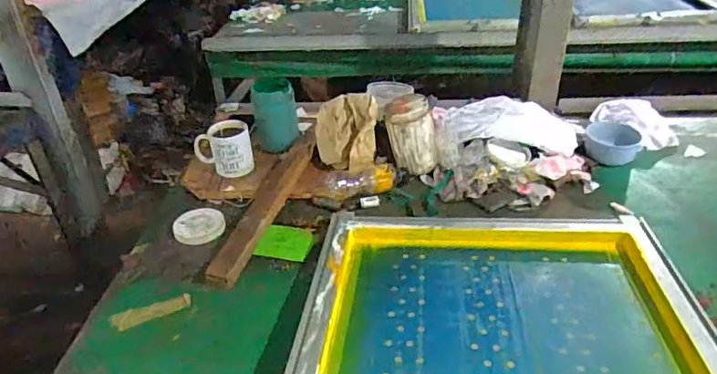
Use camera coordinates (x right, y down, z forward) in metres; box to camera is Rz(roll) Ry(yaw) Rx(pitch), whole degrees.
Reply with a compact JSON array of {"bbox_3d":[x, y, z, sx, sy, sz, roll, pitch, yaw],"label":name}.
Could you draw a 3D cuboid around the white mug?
[{"bbox_3d":[-0.285,-0.081,1.124,0.114,0.102,0.100,-12,33,-15],"label":"white mug"}]

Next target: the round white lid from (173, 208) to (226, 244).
[{"bbox_3d":[-0.295,0.069,0.984,0.090,0.015,0.091,-2,31,1],"label":"round white lid"}]

